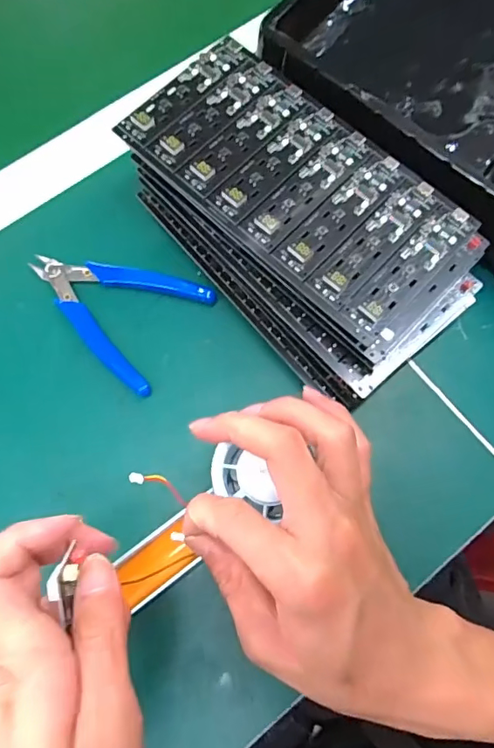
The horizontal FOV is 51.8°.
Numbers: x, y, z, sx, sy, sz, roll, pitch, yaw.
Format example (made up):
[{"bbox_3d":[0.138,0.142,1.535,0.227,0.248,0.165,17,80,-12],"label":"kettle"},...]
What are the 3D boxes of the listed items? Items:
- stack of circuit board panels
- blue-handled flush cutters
[{"bbox_3d":[0.028,-0.092,0.317,0.114,0.065,0.213,-43,79,-12],"label":"stack of circuit board panels"},{"bbox_3d":[-0.089,-0.047,0.337,0.111,0.011,0.081,32,76,8],"label":"blue-handled flush cutters"}]

